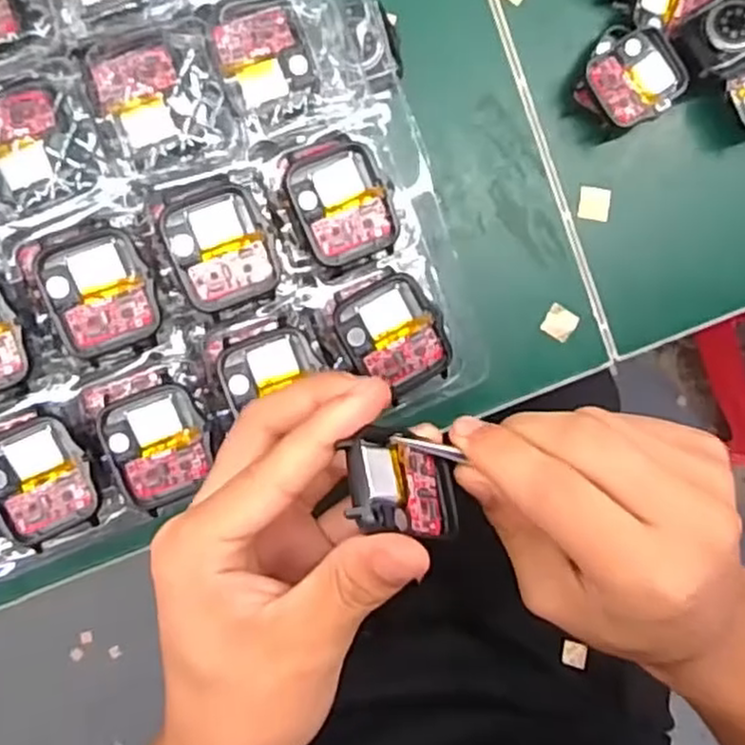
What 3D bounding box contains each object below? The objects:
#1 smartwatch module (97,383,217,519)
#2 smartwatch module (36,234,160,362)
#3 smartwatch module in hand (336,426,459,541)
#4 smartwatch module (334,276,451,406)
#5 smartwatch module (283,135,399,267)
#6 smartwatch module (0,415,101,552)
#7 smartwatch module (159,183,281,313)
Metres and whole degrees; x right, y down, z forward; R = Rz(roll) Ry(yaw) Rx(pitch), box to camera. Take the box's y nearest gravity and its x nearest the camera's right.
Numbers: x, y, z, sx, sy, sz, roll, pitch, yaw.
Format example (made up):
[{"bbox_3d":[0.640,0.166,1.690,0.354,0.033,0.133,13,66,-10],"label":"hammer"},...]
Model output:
[{"bbox_3d":[-0.081,0.029,0.282,0.035,0.005,0.044,-20,97,-5],"label":"smartwatch module"},{"bbox_3d":[-0.101,-0.029,0.273,0.036,0.005,0.043,-19,96,-5],"label":"smartwatch module"},{"bbox_3d":[0.010,0.036,0.242,0.045,0.005,0.035,17,55,-39],"label":"smartwatch module in hand"},{"bbox_3d":[0.009,-0.015,0.289,0.036,0.006,0.045,-26,97,-4],"label":"smartwatch module"},{"bbox_3d":[-0.012,-0.066,0.287,0.038,0.008,0.047,-26,97,-4],"label":"smartwatch module"},{"bbox_3d":[-0.125,0.041,0.276,0.035,0.006,0.045,-25,97,-4],"label":"smartwatch module"},{"bbox_3d":[-0.057,-0.048,0.278,0.037,0.007,0.044,-19,96,-5],"label":"smartwatch module"}]

